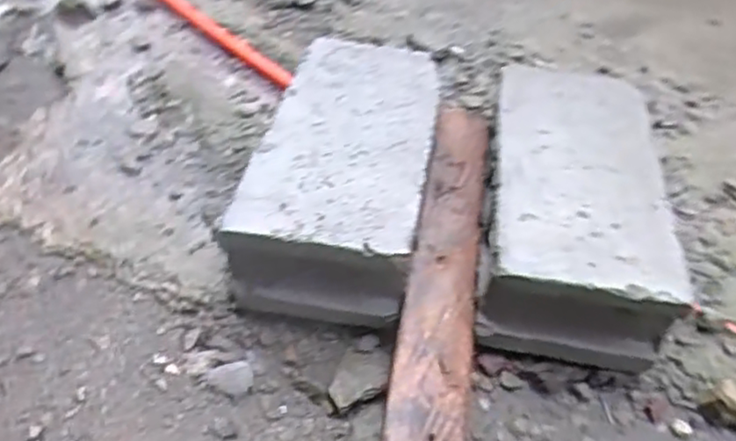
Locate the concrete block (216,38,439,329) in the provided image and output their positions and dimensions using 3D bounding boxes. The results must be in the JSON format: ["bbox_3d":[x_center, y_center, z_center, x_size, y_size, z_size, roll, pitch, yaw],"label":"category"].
[{"bbox_3d":[-0.023,-0.065,0.880,0.193,0.156,0.397,8,47,6],"label":"concrete block"}]

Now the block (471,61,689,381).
[{"bbox_3d":[0.244,-0.019,0.844,0.190,0.146,0.391,8,46,6],"label":"block"}]

